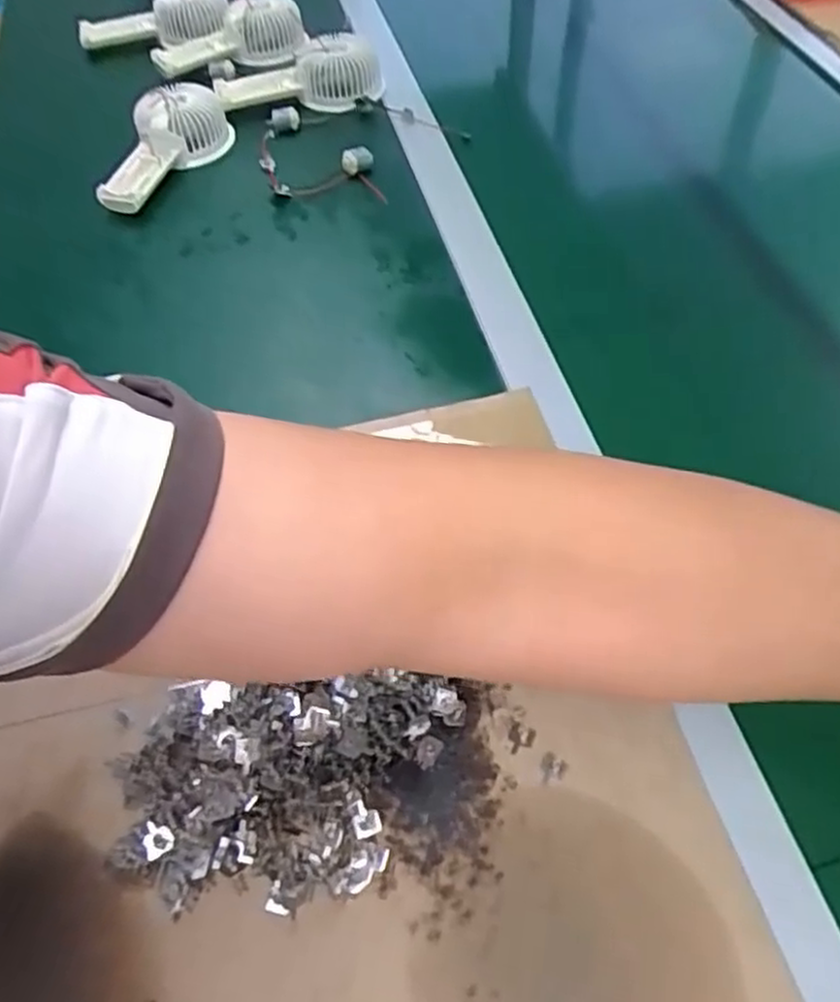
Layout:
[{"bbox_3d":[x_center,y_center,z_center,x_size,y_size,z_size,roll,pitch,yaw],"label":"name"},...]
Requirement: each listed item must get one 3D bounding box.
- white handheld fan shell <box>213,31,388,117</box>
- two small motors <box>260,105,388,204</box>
[{"bbox_3d":[-0.116,-0.411,0.722,0.156,0.038,0.072,-7,55,-3],"label":"white handheld fan shell"},{"bbox_3d":[-0.092,-0.308,0.666,0.100,0.017,0.142,-8,55,-4],"label":"two small motors"}]

